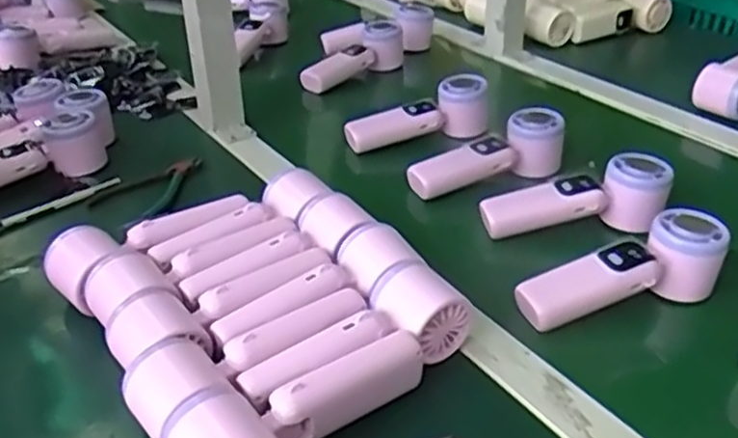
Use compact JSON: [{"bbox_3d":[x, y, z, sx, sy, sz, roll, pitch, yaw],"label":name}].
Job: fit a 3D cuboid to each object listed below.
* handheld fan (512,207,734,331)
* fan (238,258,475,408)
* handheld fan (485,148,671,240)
[{"bbox_3d":[0.193,0.036,0.558,0.159,0.051,0.045,-12,33,-16],"label":"handheld fan"},{"bbox_3d":[-0.008,0.082,0.491,0.162,0.049,0.054,-23,38,-31],"label":"fan"},{"bbox_3d":[0.184,-0.022,0.661,0.161,0.060,0.047,-1,31,1],"label":"handheld fan"}]

